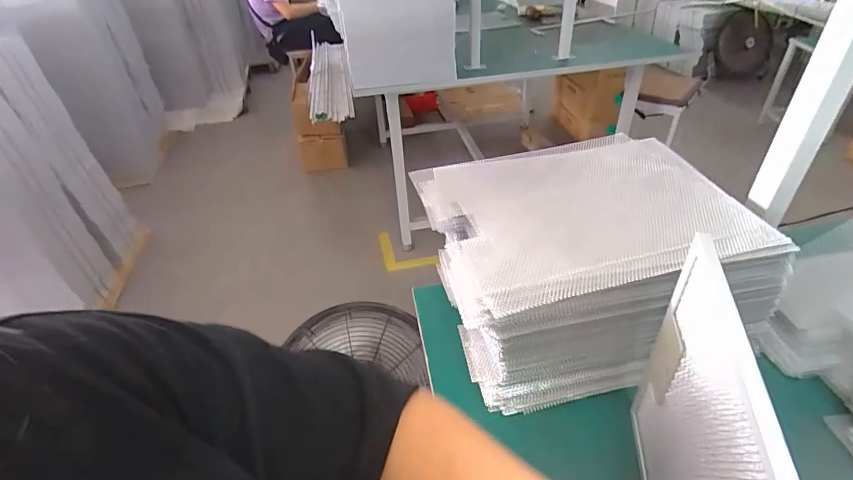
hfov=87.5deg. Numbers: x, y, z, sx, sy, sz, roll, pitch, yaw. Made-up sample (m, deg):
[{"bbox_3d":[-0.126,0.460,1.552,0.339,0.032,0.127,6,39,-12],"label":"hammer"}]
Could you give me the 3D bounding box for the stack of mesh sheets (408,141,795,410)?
[{"bbox_3d":[0.174,0.026,0.585,0.311,0.184,0.278,-11,38,-8],"label":"stack of mesh sheets"}]

